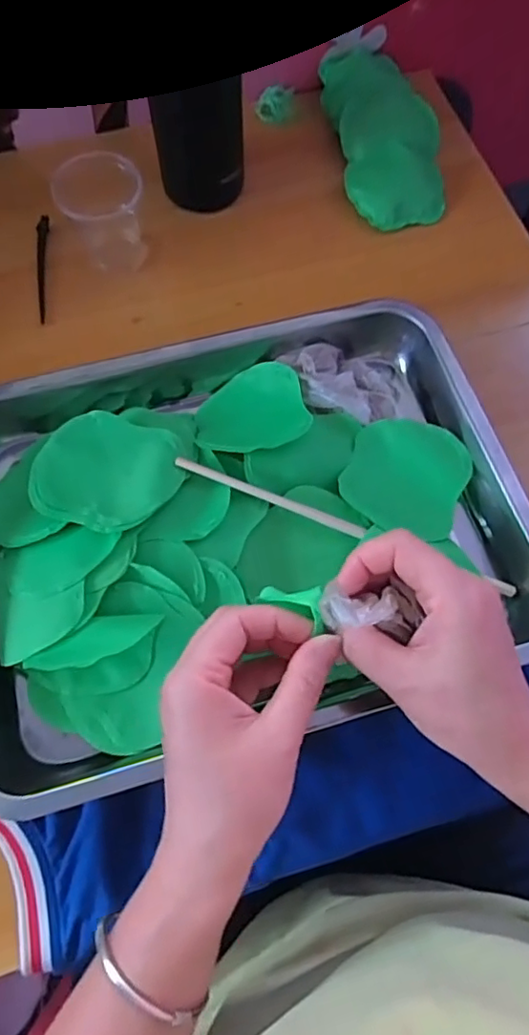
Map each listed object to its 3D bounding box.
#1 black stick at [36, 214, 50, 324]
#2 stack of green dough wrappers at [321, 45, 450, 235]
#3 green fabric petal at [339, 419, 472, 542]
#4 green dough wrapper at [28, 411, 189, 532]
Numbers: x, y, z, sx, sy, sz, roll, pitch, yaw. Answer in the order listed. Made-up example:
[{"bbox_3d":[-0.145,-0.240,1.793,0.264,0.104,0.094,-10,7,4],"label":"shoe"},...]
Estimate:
[{"bbox_3d":[-0.181,-0.202,0.479,0.009,0.006,0.111,-5,70,-4],"label":"black stick"},{"bbox_3d":[0.111,-0.351,0.533,0.090,0.028,0.205,-5,70,-4],"label":"stack of green dough wrappers"},{"bbox_3d":[0.092,-0.028,0.385,0.074,0.005,0.081,19,64,10],"label":"green fabric petal"},{"bbox_3d":[-0.102,-0.031,0.376,0.094,0.004,0.084,20,58,13],"label":"green dough wrapper"}]

